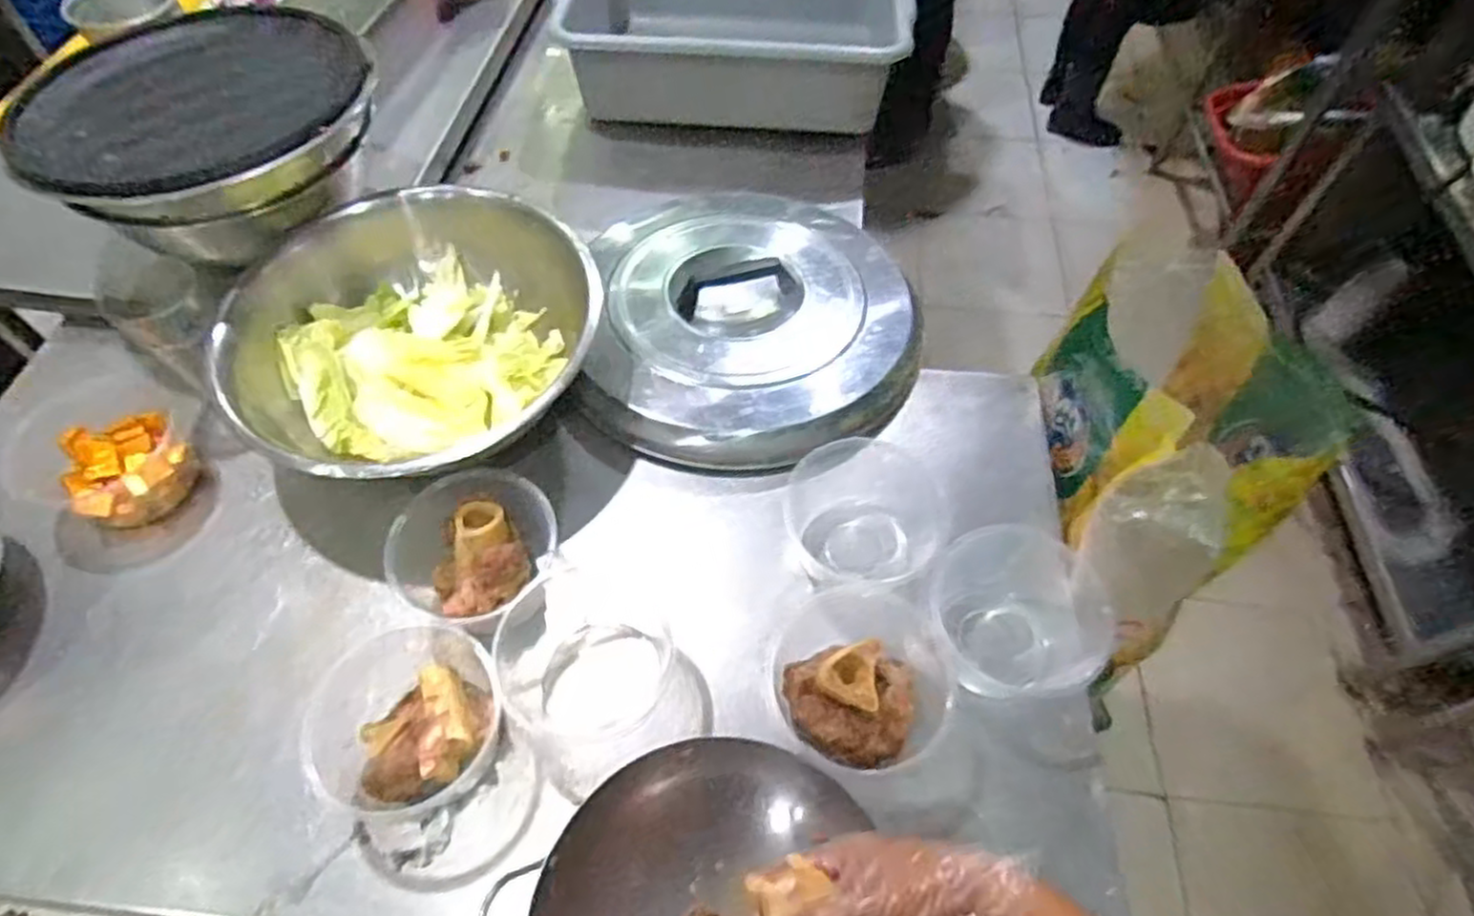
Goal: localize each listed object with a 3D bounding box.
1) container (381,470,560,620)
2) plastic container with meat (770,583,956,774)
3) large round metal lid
[{"bbox_3d":[-0.237,0.091,0.685,0.146,0.085,0.139,-17,59,-12],"label":"container"},{"bbox_3d":[0.111,0.181,0.641,0.151,0.057,0.161,0,57,-1],"label":"plastic container with meat"},{"bbox_3d":[0.018,-0.172,0.872,0.364,0.061,0.405,-1,57,-2],"label":"large round metal lid"}]

